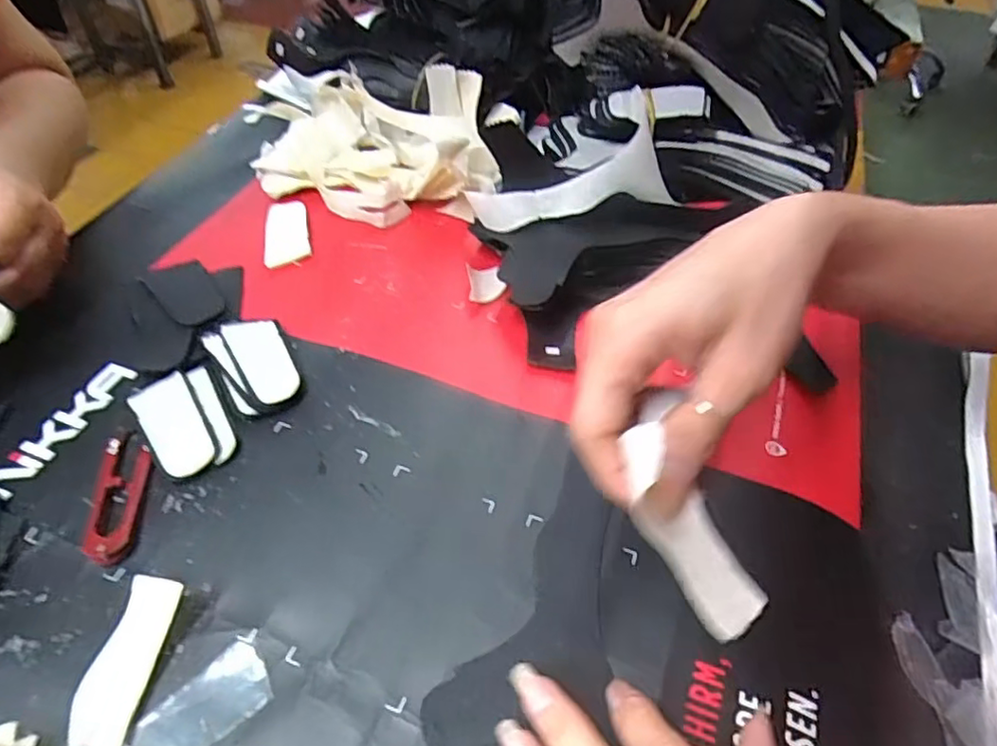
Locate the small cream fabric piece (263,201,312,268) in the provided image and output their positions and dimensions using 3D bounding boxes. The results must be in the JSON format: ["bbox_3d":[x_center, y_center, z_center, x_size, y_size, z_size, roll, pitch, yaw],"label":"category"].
[{"bbox_3d":[-0.151,-0.102,0.448,0.031,0.004,0.069,-10,50,-10],"label":"small cream fabric piece"}]

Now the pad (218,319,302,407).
[{"bbox_3d":[-0.133,-0.007,0.358,0.031,0.008,0.068,-25,54,-21],"label":"pad"}]

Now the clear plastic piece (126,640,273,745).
[{"bbox_3d":[-0.115,0.131,0.243,0.027,0.006,0.053,37,57,26],"label":"clear plastic piece"}]

